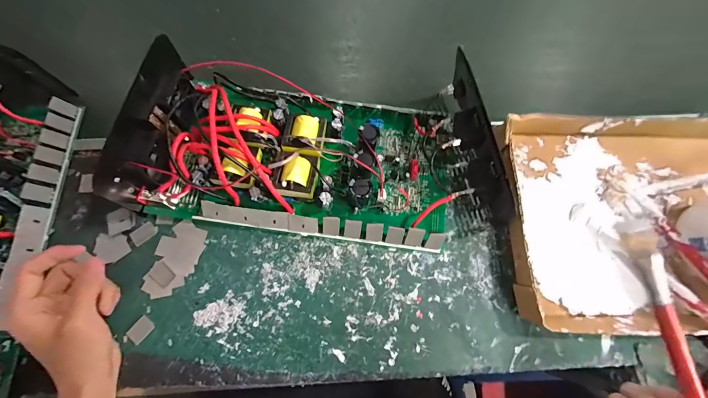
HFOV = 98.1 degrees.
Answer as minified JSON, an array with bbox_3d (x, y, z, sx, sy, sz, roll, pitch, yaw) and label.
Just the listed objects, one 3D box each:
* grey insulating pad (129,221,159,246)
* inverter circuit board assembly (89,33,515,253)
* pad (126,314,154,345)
[{"bbox_3d":[-0.235,0.038,0.343,0.026,0.006,0.018,-41,78,-12],"label":"grey insulating pad"},{"bbox_3d":[-0.028,-0.061,0.341,0.409,0.075,0.197,7,73,1],"label":"inverter circuit board assembly"},{"bbox_3d":[-0.218,0.134,0.313,0.018,0.004,0.023,39,76,10],"label":"pad"}]

